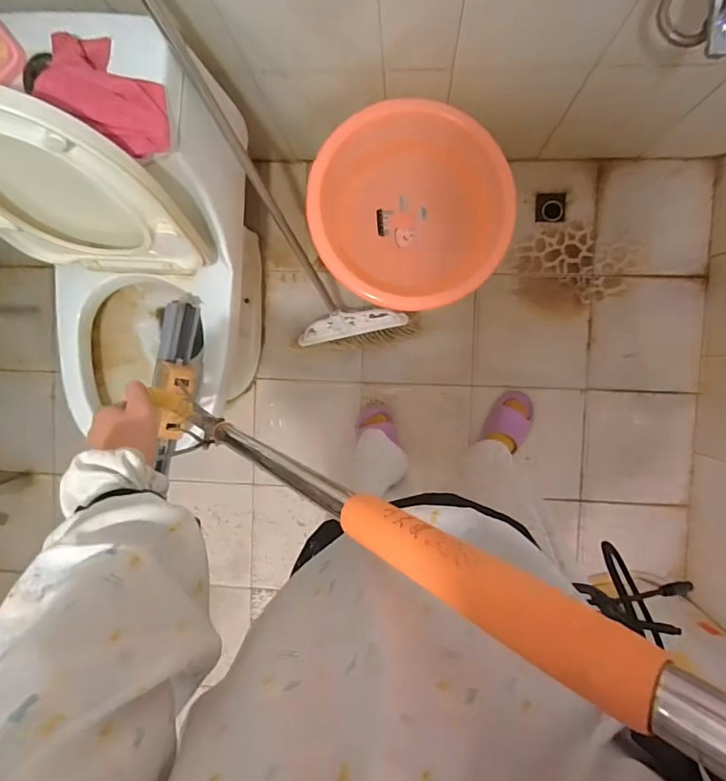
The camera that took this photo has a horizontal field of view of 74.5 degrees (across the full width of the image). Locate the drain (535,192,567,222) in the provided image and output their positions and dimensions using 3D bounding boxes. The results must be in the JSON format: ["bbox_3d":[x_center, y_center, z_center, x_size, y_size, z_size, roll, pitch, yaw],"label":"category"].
[{"bbox_3d":[0.463,-0.449,1.171,0.072,0.016,0.070,1,94,5],"label":"drain"}]

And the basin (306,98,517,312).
[{"bbox_3d":[0.088,-0.322,0.856,0.336,0.120,0.339,4,94,5],"label":"basin"}]

